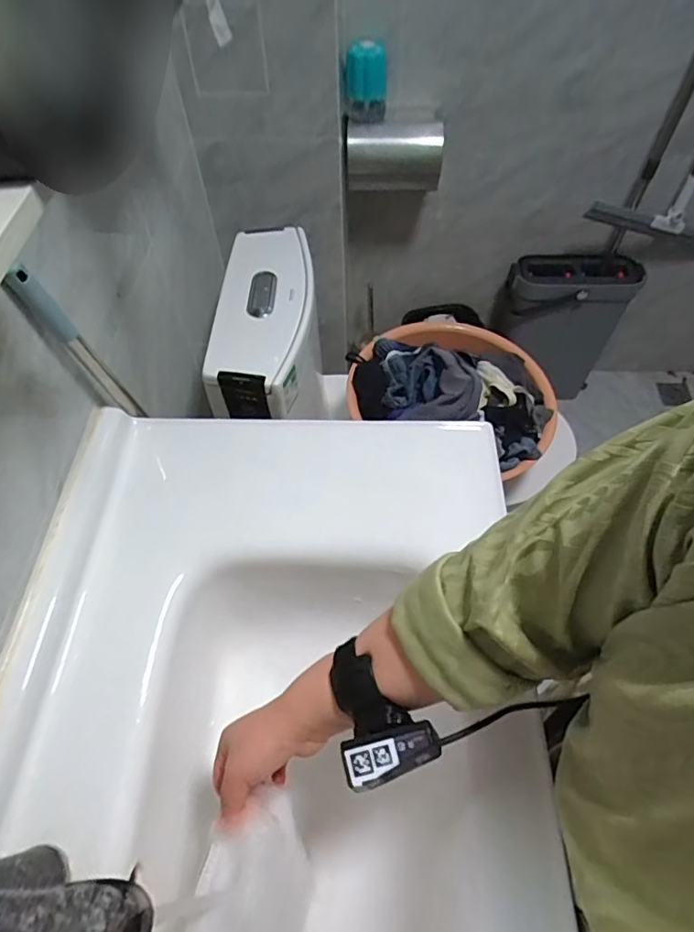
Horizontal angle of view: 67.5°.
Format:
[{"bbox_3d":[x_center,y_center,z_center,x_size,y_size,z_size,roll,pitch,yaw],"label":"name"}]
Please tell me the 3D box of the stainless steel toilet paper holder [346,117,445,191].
[{"bbox_3d":[0.102,-0.664,1.111,0.201,0.104,0.088,6,57,5],"label":"stainless steel toilet paper holder"}]

